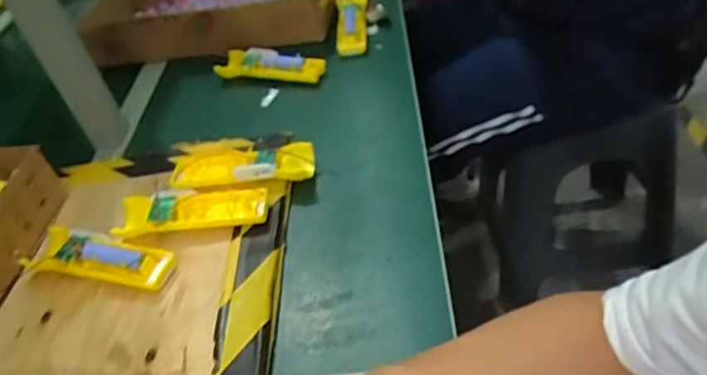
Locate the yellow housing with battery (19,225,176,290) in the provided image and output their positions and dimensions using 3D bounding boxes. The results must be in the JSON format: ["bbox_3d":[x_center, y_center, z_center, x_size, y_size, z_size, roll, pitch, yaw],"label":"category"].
[{"bbox_3d":[-0.257,0.068,0.587,0.158,0.027,0.050,5,44,20],"label":"yellow housing with battery"}]

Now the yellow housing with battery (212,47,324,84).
[{"bbox_3d":[-0.121,-0.177,0.854,0.161,0.047,0.025,0,42,15],"label":"yellow housing with battery"}]

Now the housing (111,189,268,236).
[{"bbox_3d":[-0.173,0.024,0.622,0.160,0.023,0.054,-6,41,8],"label":"housing"}]

